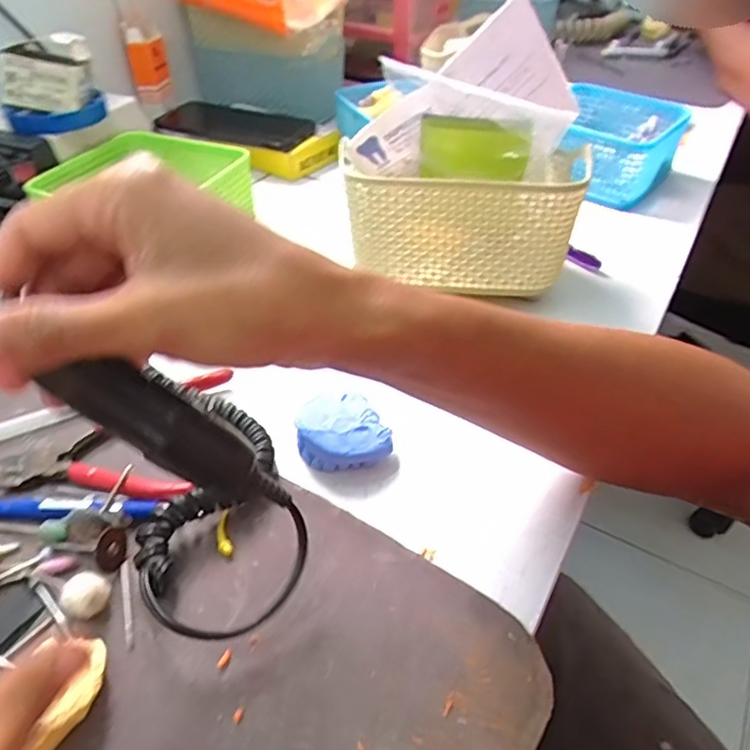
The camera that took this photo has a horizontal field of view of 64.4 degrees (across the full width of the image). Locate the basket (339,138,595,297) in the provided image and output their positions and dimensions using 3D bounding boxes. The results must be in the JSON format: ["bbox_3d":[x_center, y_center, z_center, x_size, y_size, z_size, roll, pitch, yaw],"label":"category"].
[{"bbox_3d":[0.067,-0.126,0.439,0.156,0.074,0.119,11,43,11],"label":"basket"}]

